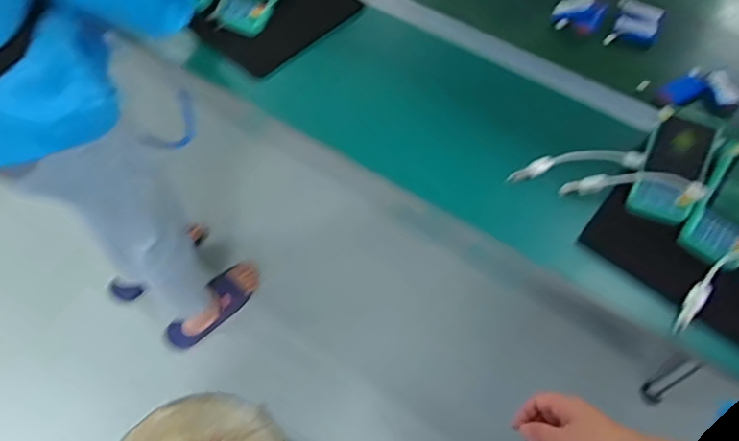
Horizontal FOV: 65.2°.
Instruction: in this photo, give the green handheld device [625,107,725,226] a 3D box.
[{"bbox_3d":[0.404,-0.074,0.764,0.078,0.033,0.167,28,75,15],"label":"green handheld device"}]

